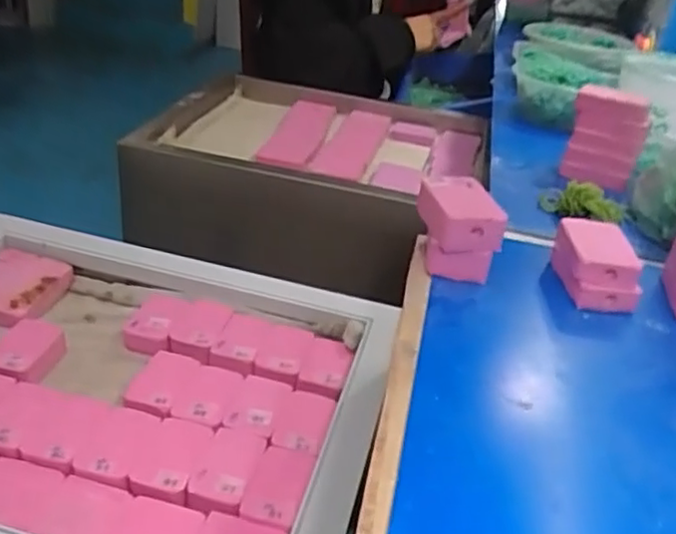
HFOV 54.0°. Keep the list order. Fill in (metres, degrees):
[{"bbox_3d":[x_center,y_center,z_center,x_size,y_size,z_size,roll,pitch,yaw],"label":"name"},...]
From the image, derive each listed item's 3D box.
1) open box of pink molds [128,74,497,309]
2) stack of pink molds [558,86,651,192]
[{"bbox_3d":[-0.043,-0.149,1.072,0.463,0.176,0.444,15,32,13],"label":"open box of pink molds"},{"bbox_3d":[0.282,-0.139,0.702,0.070,0.086,0.060,19,33,20],"label":"stack of pink molds"}]

